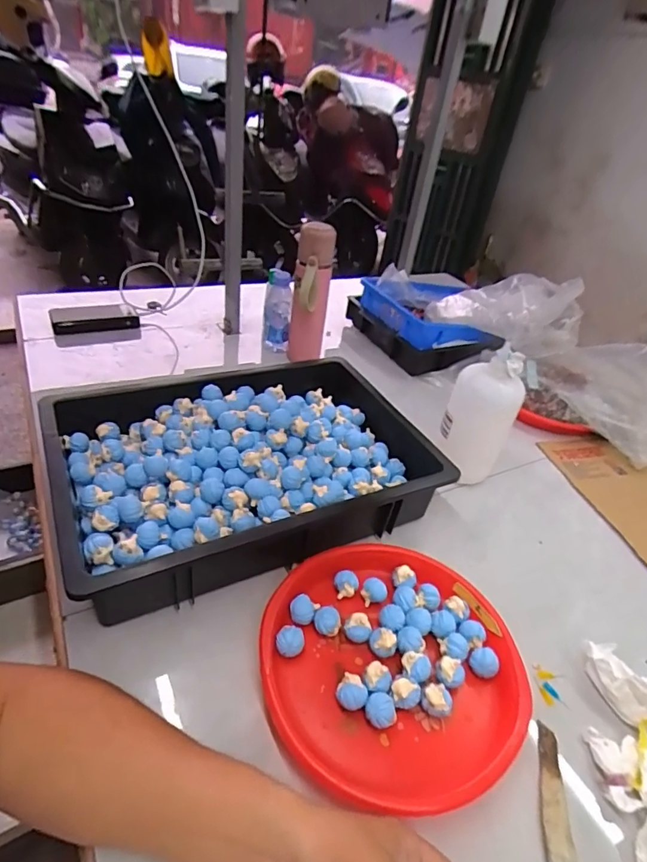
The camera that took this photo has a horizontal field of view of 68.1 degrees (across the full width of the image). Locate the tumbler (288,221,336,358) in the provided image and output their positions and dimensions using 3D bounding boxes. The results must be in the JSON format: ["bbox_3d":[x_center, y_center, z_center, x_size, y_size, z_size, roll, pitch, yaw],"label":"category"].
[{"bbox_3d":[-0.024,-0.236,0.867,0.066,0.242,0.067,5,37,-6],"label":"tumbler"}]

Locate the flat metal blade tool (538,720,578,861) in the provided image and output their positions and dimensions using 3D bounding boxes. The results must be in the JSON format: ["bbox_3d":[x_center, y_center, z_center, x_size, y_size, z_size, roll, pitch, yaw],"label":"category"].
[{"bbox_3d":[0.197,0.314,0.411,0.025,0.006,0.117,14,37,6],"label":"flat metal blade tool"}]

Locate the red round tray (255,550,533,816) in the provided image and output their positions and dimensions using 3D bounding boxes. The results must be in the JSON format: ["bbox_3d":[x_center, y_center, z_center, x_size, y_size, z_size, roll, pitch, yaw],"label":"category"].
[{"bbox_3d":[0.068,0.224,0.474,0.248,0.042,0.245,6,37,-5],"label":"red round tray"}]

